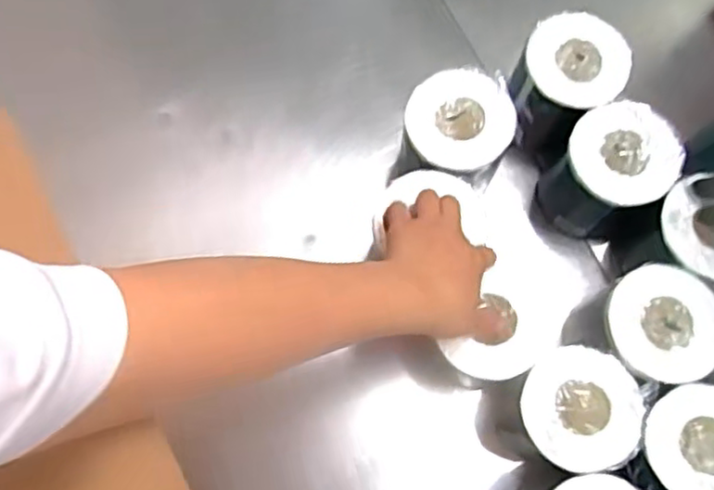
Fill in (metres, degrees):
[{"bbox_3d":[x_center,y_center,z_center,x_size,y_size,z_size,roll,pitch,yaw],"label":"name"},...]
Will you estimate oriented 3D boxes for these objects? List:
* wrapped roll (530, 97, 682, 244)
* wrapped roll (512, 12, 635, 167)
[{"bbox_3d":[0.230,-0.064,0.629,0.088,0.113,0.099,38,79,10],"label":"wrapped roll"},{"bbox_3d":[0.194,-0.149,0.653,0.108,0.109,0.093,-43,79,-10],"label":"wrapped roll"}]

